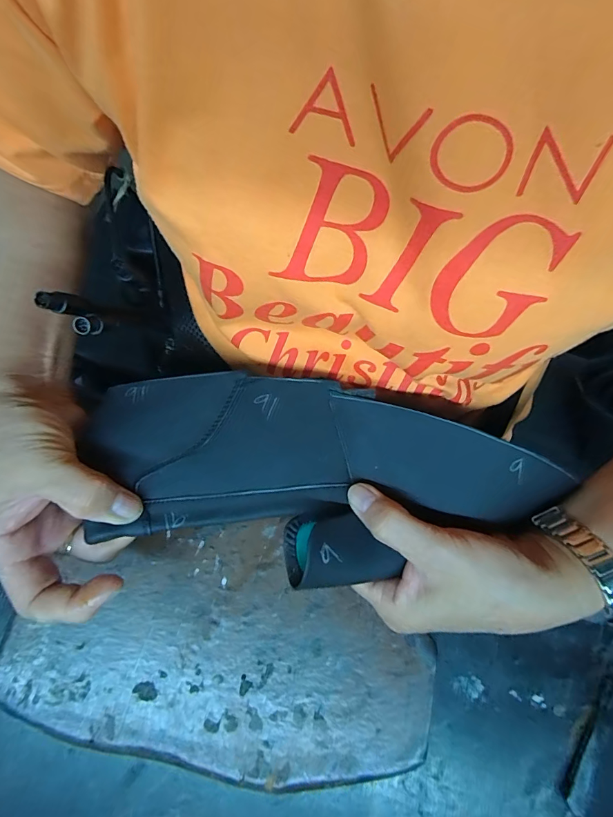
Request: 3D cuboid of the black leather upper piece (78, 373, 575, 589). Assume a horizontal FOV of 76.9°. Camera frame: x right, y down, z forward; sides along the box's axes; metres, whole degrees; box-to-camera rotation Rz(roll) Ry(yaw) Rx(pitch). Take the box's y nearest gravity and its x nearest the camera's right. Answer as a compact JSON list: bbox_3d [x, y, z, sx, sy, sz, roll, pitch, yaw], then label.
[{"bbox_3d":[0.007,0.039,0.223,0.264,0.024,0.106,7,74,0],"label":"black leather upper piece"}]

